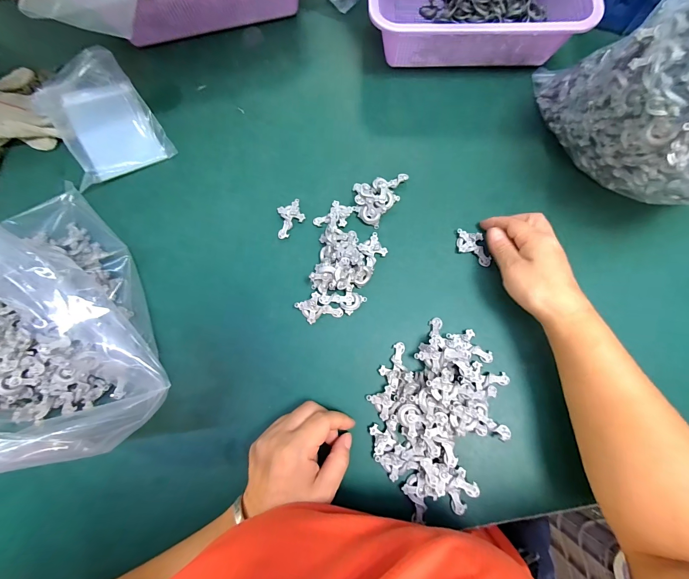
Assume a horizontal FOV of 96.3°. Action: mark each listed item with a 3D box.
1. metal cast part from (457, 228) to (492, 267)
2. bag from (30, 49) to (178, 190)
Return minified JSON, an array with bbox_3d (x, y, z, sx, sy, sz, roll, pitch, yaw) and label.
[{"bbox_3d":[0.148,-0.049,0.355,0.031,0.006,0.052,-35,81,-8],"label":"metal cast part"},{"bbox_3d":[-0.321,-0.225,0.402,0.119,0.036,0.179,-33,77,-7],"label":"bag"}]

